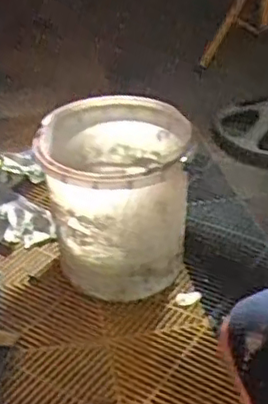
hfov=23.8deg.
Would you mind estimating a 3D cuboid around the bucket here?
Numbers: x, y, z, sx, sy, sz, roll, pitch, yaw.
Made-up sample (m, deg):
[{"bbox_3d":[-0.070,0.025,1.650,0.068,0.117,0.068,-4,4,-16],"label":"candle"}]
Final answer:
[{"bbox_3d":[-0.033,0.002,1.285,0.286,0.323,0.301,-2,33,-1],"label":"bucket"}]

